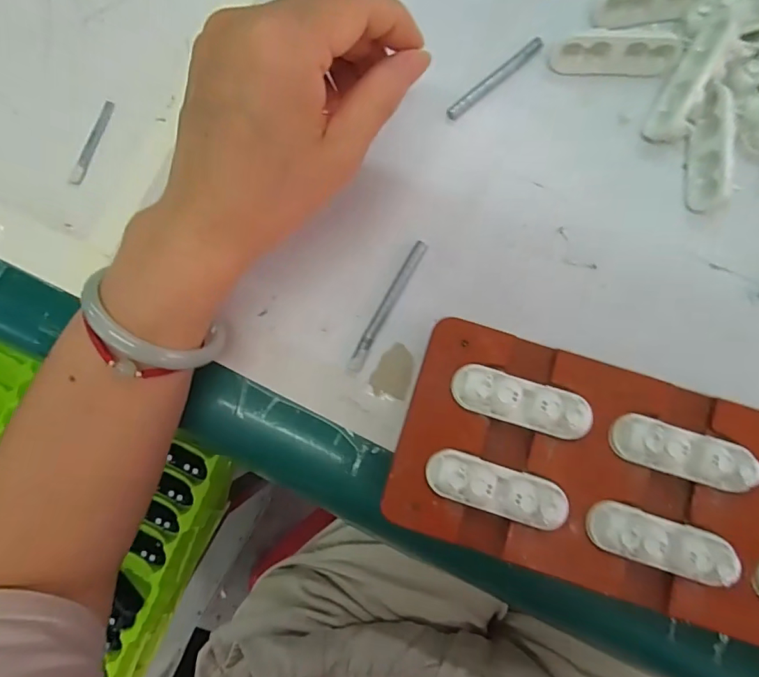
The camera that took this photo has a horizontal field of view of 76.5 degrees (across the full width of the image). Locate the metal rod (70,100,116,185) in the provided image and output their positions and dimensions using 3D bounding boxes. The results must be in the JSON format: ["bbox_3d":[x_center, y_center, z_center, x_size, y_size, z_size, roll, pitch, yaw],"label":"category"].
[{"bbox_3d":[-0.156,-0.106,0.261,0.006,0.004,0.049,19,84,4],"label":"metal rod"}]

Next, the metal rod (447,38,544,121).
[{"bbox_3d":[0.062,-0.139,0.256,0.065,0.005,0.007,-41,84,-3],"label":"metal rod"}]

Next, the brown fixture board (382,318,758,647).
[{"bbox_3d":[0.157,0.080,0.216,0.298,0.033,0.096,17,84,4],"label":"brown fixture board"}]

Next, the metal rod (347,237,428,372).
[{"bbox_3d":[0.004,-0.016,0.245,0.008,0.004,0.074,29,85,5],"label":"metal rod"}]

